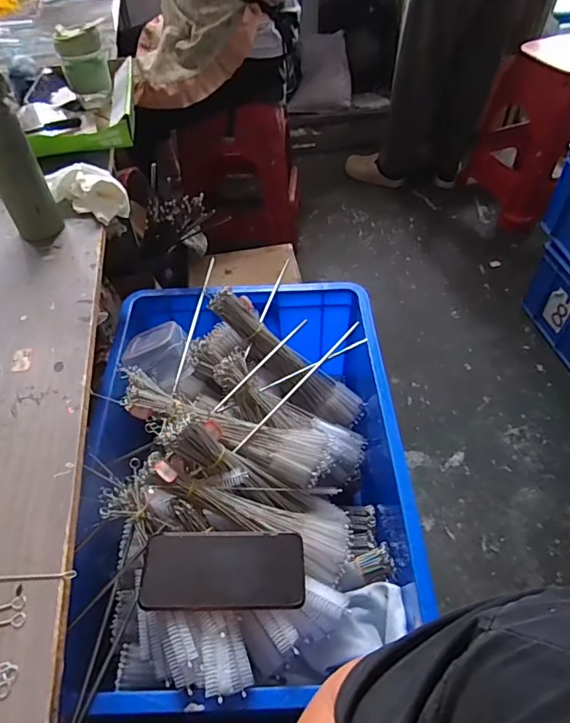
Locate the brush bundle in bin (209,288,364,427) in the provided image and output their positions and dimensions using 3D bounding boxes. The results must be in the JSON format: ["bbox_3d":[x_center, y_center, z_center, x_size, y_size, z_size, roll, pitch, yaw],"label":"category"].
[{"bbox_3d":[-0.001,0.002,0.782,0.298,0.052,0.063,42,57,-9],"label":"brush bundle in bin"}]

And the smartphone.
[{"bbox_3d":[-0.063,0.216,0.511,0.164,0.010,0.074,1,60,-4],"label":"smartphone"}]

